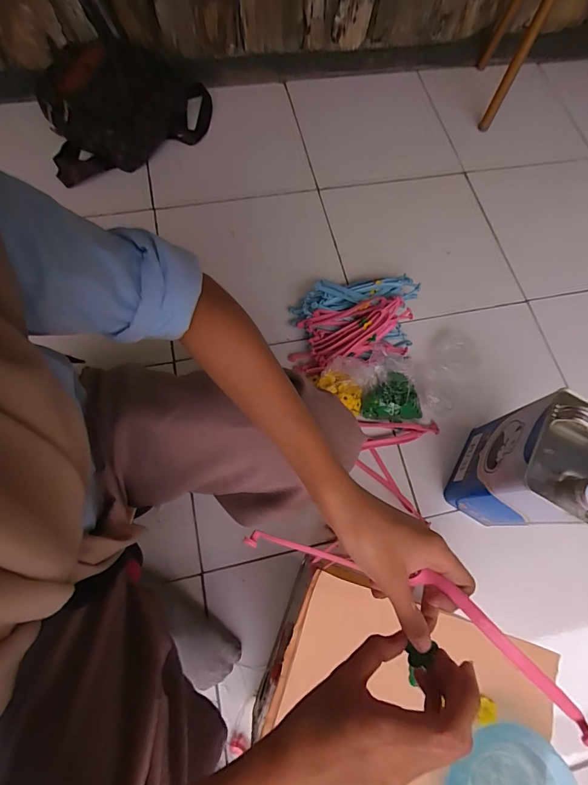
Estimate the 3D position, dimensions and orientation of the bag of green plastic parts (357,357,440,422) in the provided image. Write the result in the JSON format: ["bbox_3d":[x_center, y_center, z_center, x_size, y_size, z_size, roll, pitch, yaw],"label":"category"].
[{"bbox_3d":[0.188,0.008,0.738,0.114,0.036,0.083,2,71,-4],"label":"bag of green plastic parts"}]

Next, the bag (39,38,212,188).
[{"bbox_3d":[-0.385,-0.676,0.890,0.388,0.133,0.279,-19,73,-10],"label":"bag"}]

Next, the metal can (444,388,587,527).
[{"bbox_3d":[0.370,0.112,0.595,0.111,0.240,0.168,32,72,7],"label":"metal can"}]

